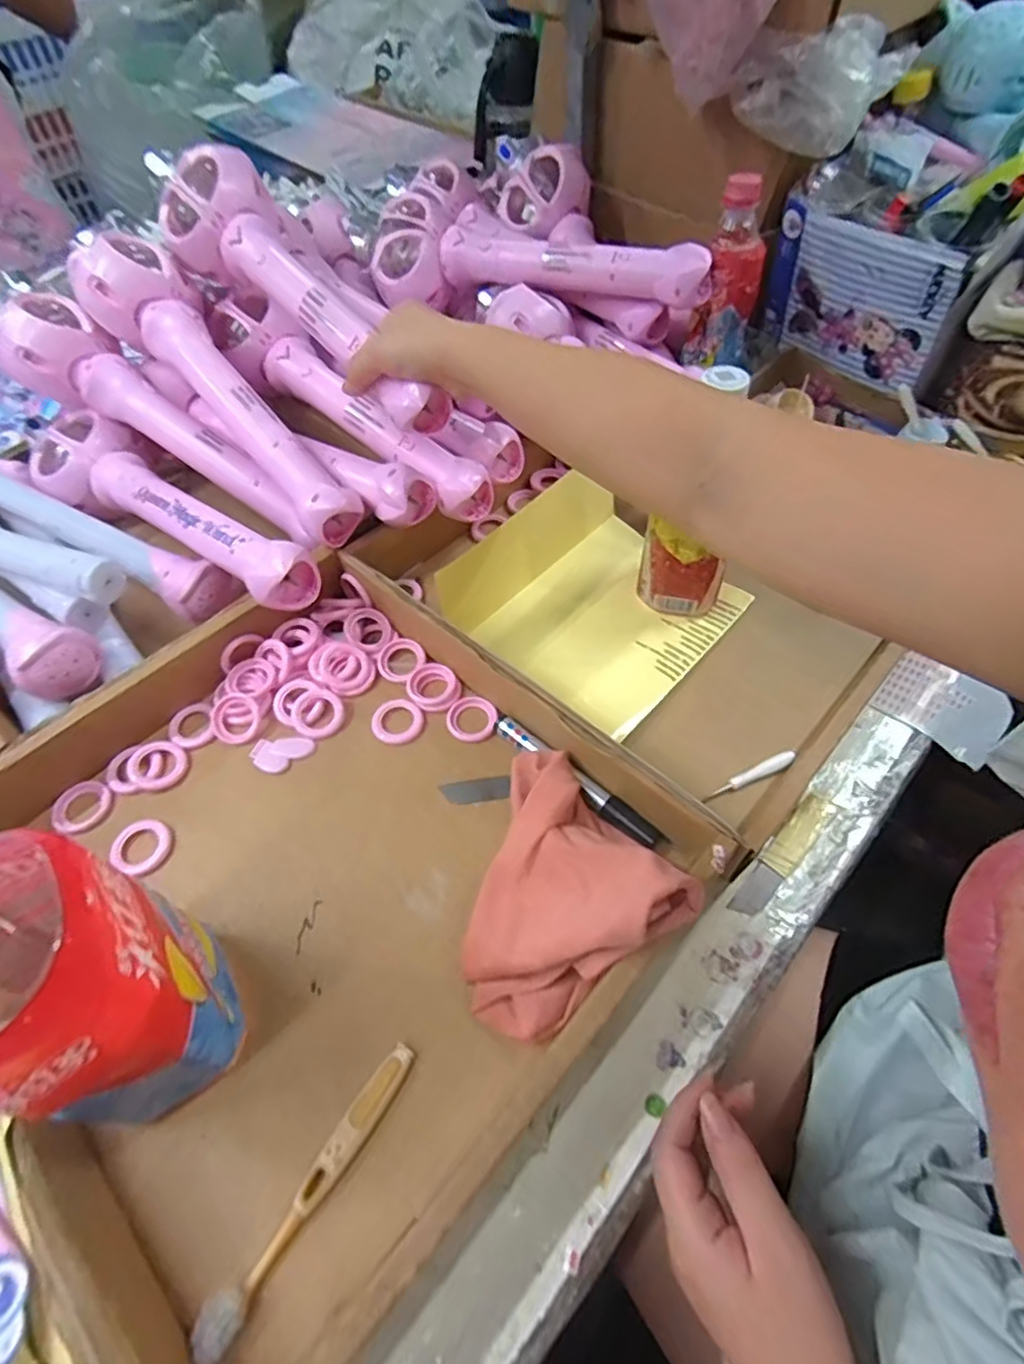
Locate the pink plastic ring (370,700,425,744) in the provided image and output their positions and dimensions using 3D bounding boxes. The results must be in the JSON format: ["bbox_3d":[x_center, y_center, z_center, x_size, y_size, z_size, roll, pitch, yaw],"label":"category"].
[{"bbox_3d":[-0.084,0.029,0.458,0.036,0.004,0.036,0,55,1],"label":"pink plastic ring"}]

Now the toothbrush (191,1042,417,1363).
[{"bbox_3d":[-0.094,0.240,0.297,0.017,0.022,0.135,29,60,19],"label":"toothbrush"}]

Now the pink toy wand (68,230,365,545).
[{"bbox_3d":[-0.244,-0.245,0.517,0.073,0.055,0.341,-39,81,-20],"label":"pink toy wand"}]

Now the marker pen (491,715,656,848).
[{"bbox_3d":[0.040,0.064,0.423,0.137,0.013,0.018,36,63,23],"label":"marker pen"}]

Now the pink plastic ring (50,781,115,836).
[{"bbox_3d":[-0.295,0.087,0.429,0.040,0.005,0.038,0,55,1],"label":"pink plastic ring"}]

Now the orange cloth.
[{"bbox_3d":[0.012,0.105,0.356,0.124,0.080,0.143,-28,59,-17],"label":"orange cloth"}]

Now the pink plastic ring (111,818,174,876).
[{"bbox_3d":[-0.243,0.107,0.410,0.039,0.006,0.036,0,55,1],"label":"pink plastic ring"}]

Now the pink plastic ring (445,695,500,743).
[{"bbox_3d":[-0.029,0.027,0.460,0.037,0.005,0.037,0,55,1],"label":"pink plastic ring"}]

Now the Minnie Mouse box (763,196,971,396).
[{"bbox_3d":[0.327,-0.370,0.601,0.020,0.127,0.173,-38,63,-23],"label":"Minnie Mouse box"}]

